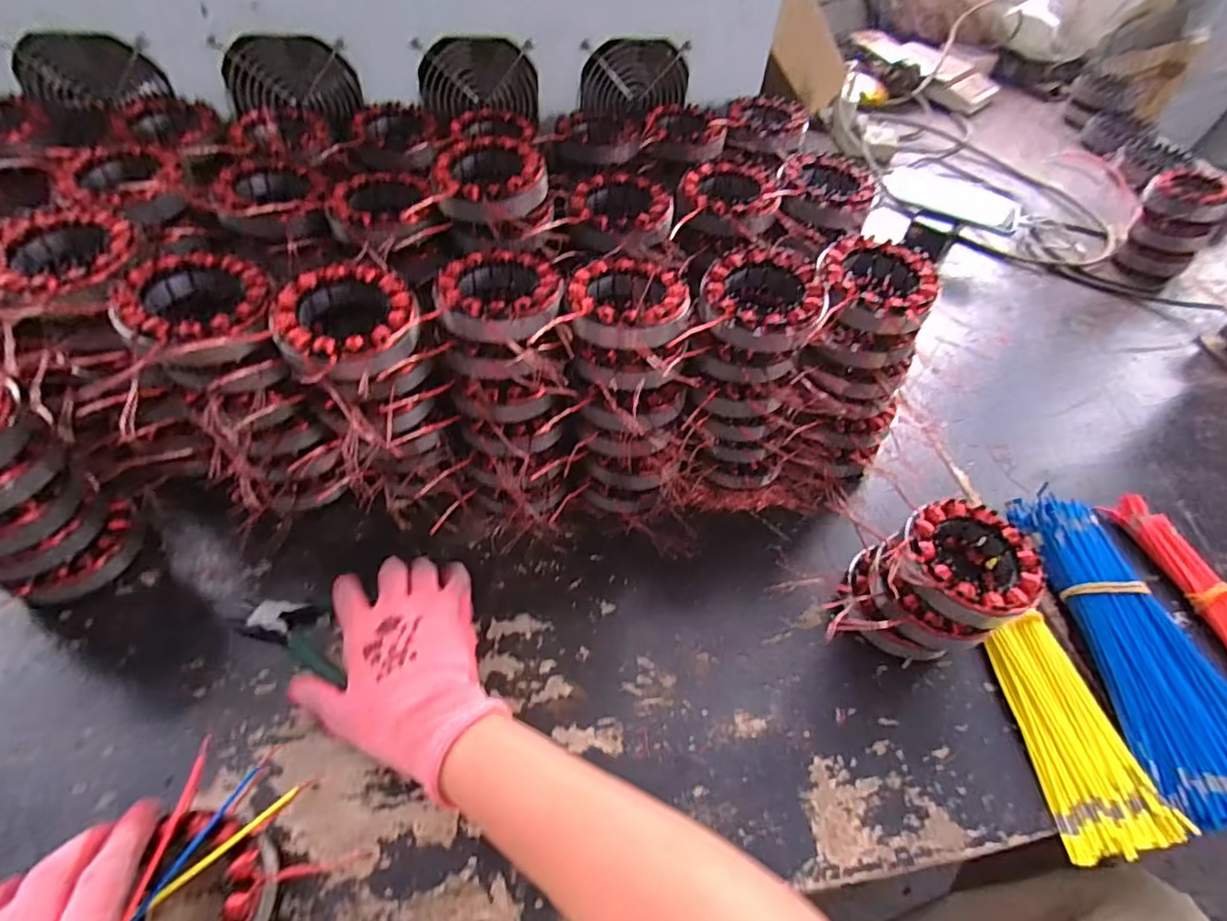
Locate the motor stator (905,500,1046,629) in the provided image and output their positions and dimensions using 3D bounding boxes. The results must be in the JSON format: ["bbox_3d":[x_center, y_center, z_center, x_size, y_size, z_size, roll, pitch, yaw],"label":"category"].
[{"bbox_3d":[0.239,0.075,0.404,0.092,0.041,0.085,-19,56,-20],"label":"motor stator"}]

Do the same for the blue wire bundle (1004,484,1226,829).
[{"bbox_3d":[0.403,0.134,0.445,0.099,0.037,0.242,2,51,-5],"label":"blue wire bundle"}]

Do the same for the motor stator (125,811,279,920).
[{"bbox_3d":[-0.213,0.228,0.301,0.064,0.033,0.073,8,51,0],"label":"motor stator"}]

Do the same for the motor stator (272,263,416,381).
[{"bbox_3d":[-0.172,-0.091,0.383,0.084,0.030,0.091,-7,53,-12],"label":"motor stator"}]

